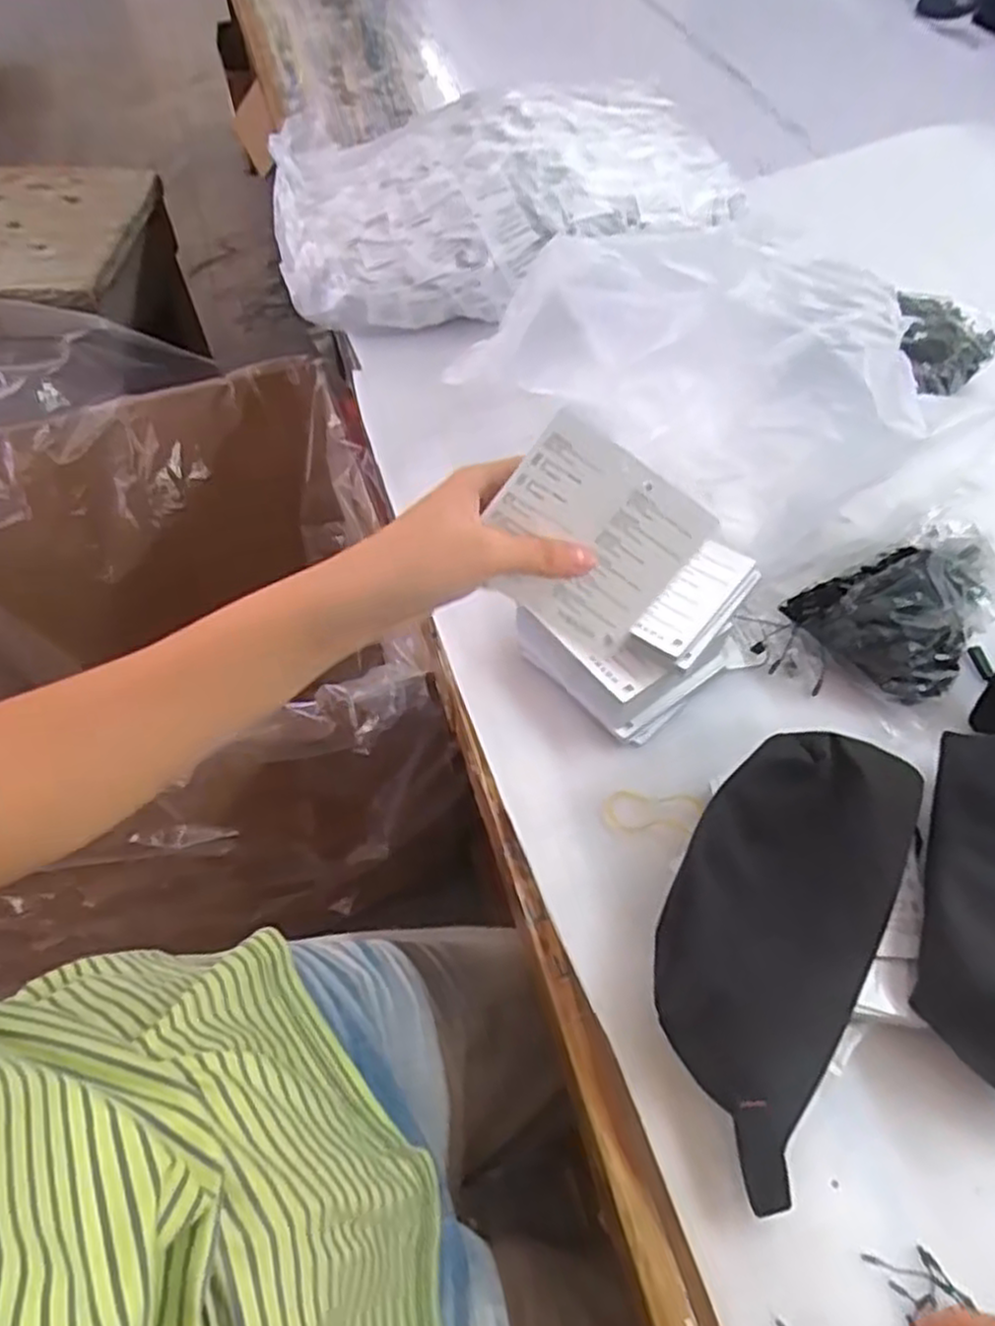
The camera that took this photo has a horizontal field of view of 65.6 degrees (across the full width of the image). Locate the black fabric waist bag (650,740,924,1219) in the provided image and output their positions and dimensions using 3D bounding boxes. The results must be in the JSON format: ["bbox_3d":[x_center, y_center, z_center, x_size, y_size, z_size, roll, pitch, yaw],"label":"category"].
[{"bbox_3d":[0.134,0.125,0.377,0.097,0.077,0.201,29,62,19],"label":"black fabric waist bag"}]

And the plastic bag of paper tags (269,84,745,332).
[{"bbox_3d":[-0.009,-0.428,0.716,0.389,0.100,0.231,-12,57,-6],"label":"plastic bag of paper tags"}]

